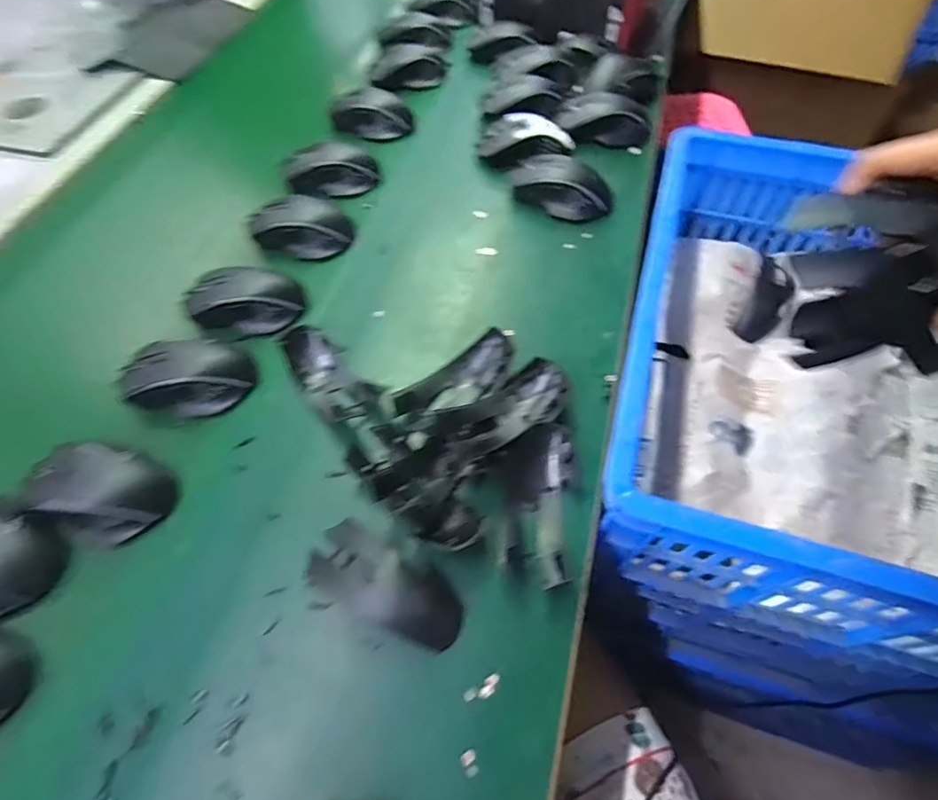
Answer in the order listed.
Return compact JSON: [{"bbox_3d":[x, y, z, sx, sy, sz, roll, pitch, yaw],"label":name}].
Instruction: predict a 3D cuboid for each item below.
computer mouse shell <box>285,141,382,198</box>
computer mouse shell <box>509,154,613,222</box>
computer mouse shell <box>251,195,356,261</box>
[{"bbox_3d":[-0.165,-0.280,0.617,0.113,0.036,0.071,-11,59,-5],"label":"computer mouse shell"},{"bbox_3d":[0.107,-0.245,0.594,0.116,0.034,0.069,25,62,15],"label":"computer mouse shell"},{"bbox_3d":[-0.183,-0.189,0.568,0.105,0.025,0.071,10,59,7],"label":"computer mouse shell"}]

